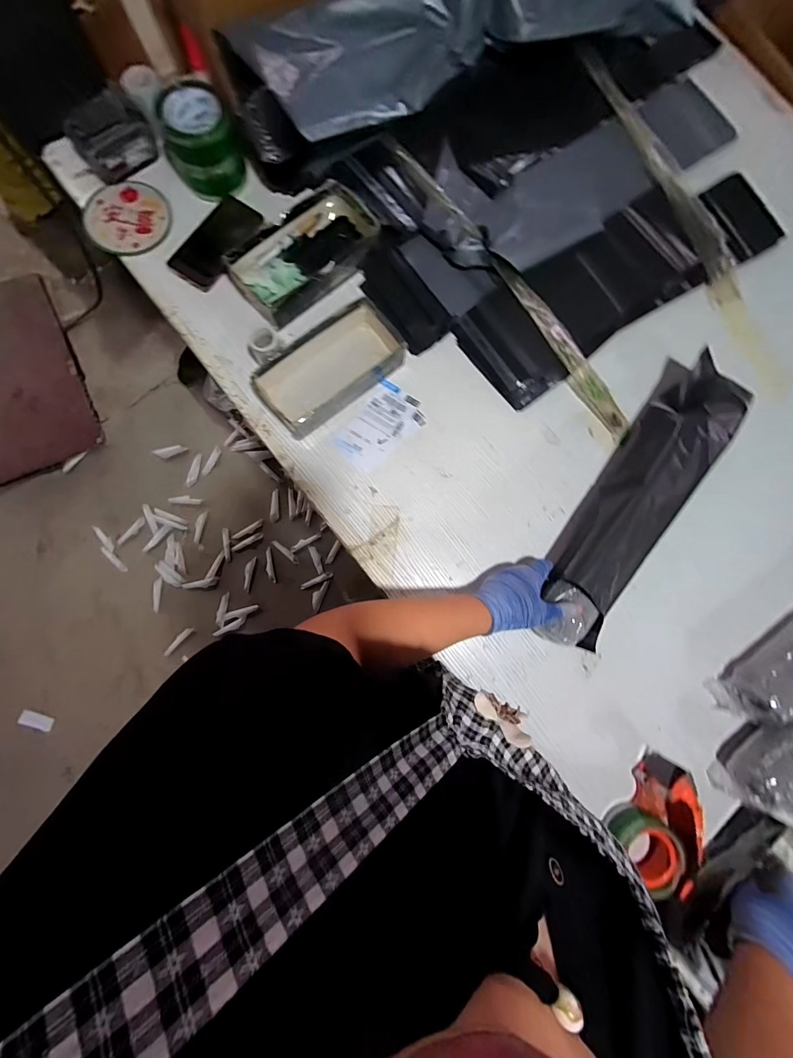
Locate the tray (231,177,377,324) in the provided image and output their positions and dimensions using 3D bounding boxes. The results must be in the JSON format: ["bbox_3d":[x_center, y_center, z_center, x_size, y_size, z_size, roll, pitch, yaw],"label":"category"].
[{"bbox_3d":[-0.141,-0.428,0.580,0.126,0.050,0.227,45,82,2],"label":"tray"}]

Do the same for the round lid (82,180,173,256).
[{"bbox_3d":[-0.434,-0.503,0.596,0.130,0.010,0.127,-3,83,-4],"label":"round lid"}]

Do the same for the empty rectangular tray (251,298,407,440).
[{"bbox_3d":[-0.101,-0.245,0.563,0.218,0.047,0.106,-39,87,-7],"label":"empty rectangular tray"}]

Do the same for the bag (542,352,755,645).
[{"bbox_3d":[0.370,-0.058,0.549,0.110,0.074,0.467,36,79,1],"label":"bag"}]

